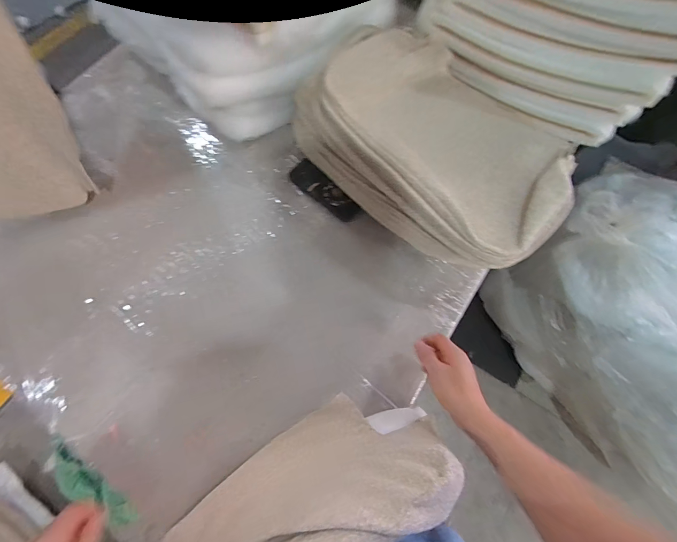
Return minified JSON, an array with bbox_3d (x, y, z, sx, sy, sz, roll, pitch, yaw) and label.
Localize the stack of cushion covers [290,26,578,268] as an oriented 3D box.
[{"bbox_3d":[0.173,-0.230,0.583,0.488,0.127,0.299,42,75,11],"label":"stack of cushion covers"}]

